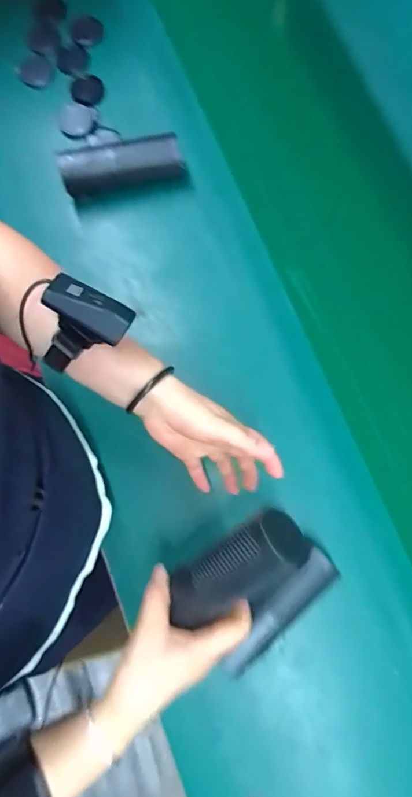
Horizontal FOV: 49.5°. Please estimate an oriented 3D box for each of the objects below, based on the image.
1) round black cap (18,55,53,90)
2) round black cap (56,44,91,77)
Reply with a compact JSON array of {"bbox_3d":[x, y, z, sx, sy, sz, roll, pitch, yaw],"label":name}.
[{"bbox_3d":[-0.261,-0.502,0.687,0.055,0.009,0.050,0,80,0],"label":"round black cap"},{"bbox_3d":[-0.201,-0.515,0.682,0.051,0.009,0.055,0,80,0],"label":"round black cap"}]

